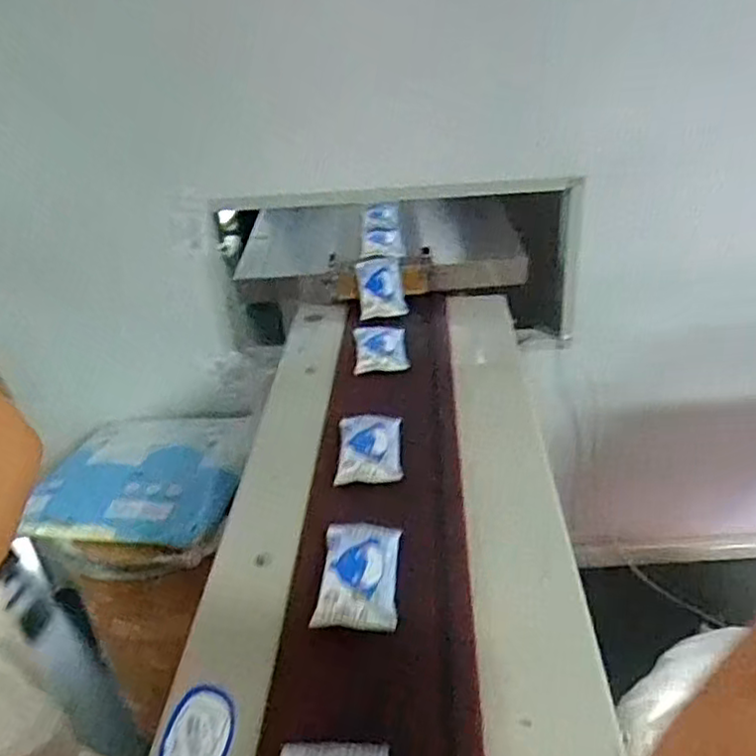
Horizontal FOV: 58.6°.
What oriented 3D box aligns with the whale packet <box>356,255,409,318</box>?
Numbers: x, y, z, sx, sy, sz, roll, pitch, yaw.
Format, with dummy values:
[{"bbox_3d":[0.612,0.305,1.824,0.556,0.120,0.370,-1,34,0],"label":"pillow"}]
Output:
[{"bbox_3d":[0.008,-0.175,1.347,0.091,0.022,0.138,-3,61,2],"label":"whale packet"}]

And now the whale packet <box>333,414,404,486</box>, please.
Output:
[{"bbox_3d":[-0.011,0.098,0.943,0.087,0.017,0.146,-1,34,1],"label":"whale packet"}]

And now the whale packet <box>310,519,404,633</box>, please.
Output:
[{"bbox_3d":[-0.020,0.217,0.753,0.085,0.027,0.143,2,34,5],"label":"whale packet"}]

